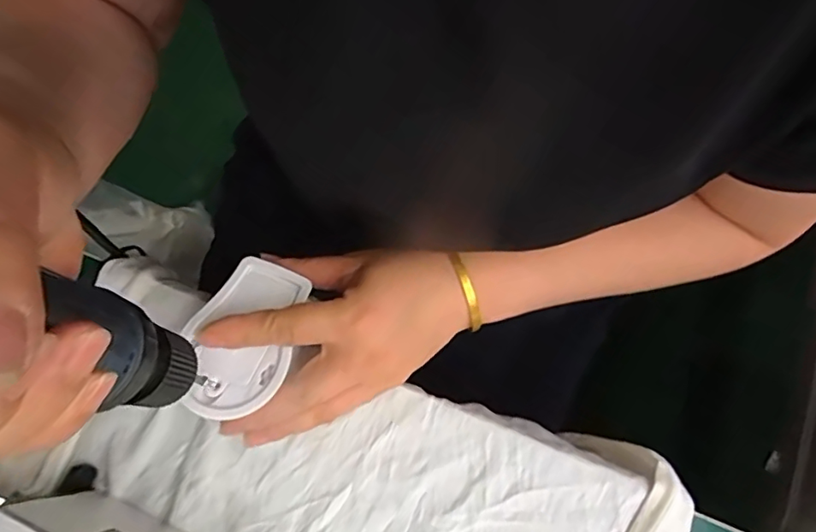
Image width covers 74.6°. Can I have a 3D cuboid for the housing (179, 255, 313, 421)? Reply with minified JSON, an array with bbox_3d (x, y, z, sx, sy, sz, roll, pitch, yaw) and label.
[{"bbox_3d":[-0.090,0.039,0.293,0.059,0.007,0.086,33,76,10],"label":"housing"}]

